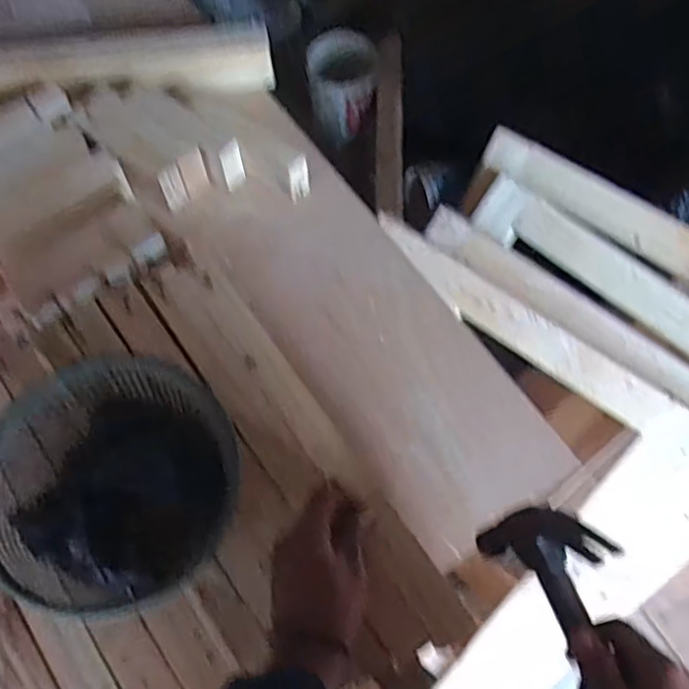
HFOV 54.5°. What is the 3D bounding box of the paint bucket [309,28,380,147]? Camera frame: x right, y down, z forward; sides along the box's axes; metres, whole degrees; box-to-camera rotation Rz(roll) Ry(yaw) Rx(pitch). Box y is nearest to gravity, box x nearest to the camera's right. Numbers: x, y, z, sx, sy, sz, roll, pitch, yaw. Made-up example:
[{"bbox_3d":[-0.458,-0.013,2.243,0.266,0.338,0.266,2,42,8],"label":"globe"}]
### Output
[{"bbox_3d":[0.002,-0.623,1.625,0.164,0.176,0.173,-22,65,-9],"label":"paint bucket"}]

